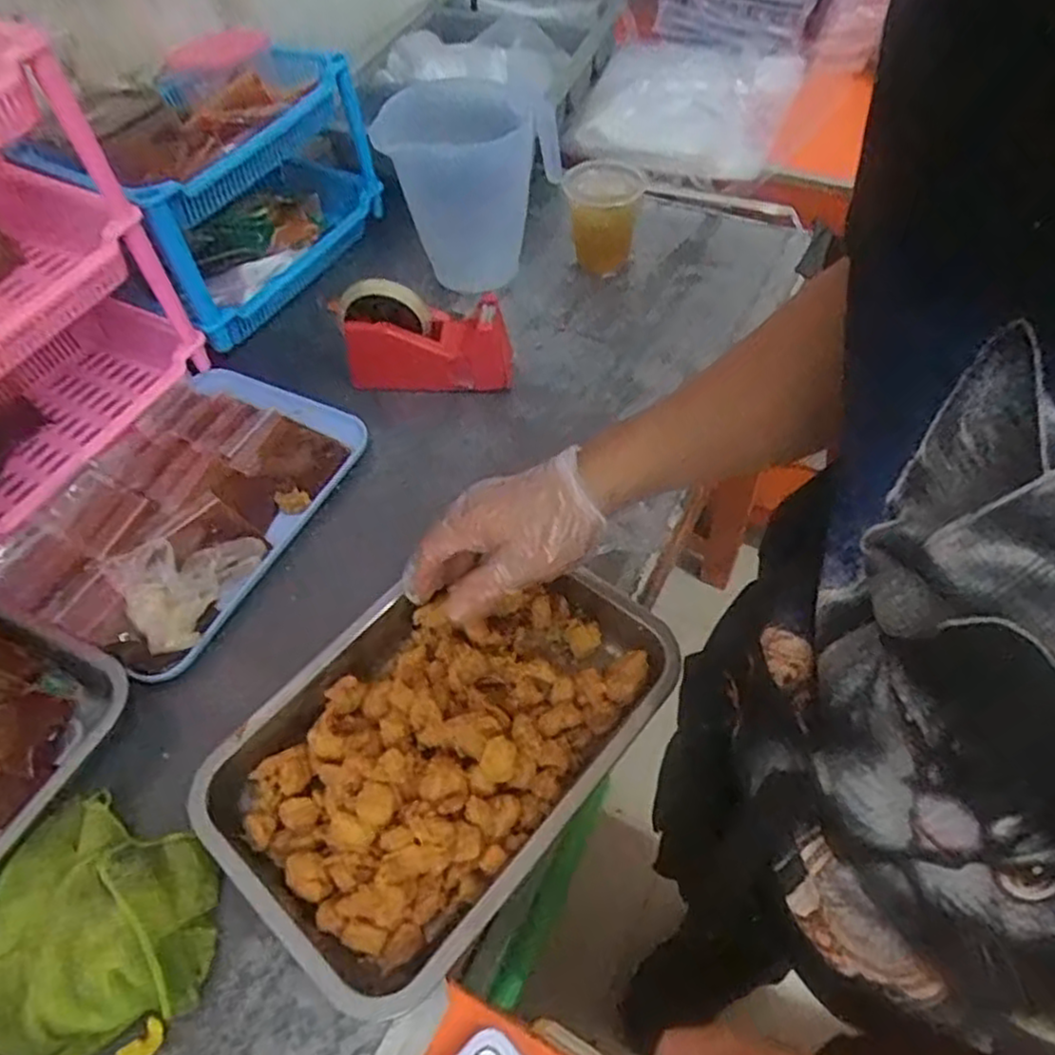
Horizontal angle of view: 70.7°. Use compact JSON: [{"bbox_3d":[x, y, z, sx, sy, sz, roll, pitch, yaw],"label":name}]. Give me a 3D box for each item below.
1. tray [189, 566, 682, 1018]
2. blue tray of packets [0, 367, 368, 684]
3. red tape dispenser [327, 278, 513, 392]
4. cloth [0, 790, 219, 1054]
[{"bbox_3d":[-0.056,0.143,0.523,0.209,0.055,0.305,35,63,28],"label":"tray"},{"bbox_3d":[-0.309,-0.028,0.671,0.216,0.048,0.295,19,56,19],"label":"blue tray of packets"},{"bbox_3d":[-0.099,-0.189,0.735,0.154,0.101,0.054,-6,52,0],"label":"red tape dispenser"},{"bbox_3d":[-0.281,0.251,0.467,0.162,0.038,0.136,15,55,17],"label":"cloth"}]

